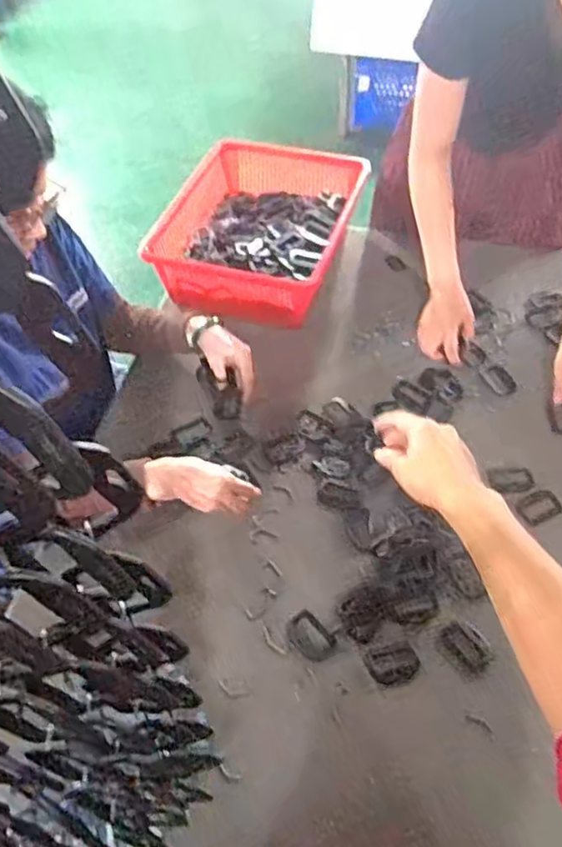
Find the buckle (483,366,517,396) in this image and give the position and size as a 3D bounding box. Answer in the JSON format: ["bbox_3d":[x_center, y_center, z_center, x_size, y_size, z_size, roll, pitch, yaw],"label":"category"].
[{"bbox_3d":[0.349,-0.069,1.070,0.041,0.008,0.059,-17,53,-8],"label":"buckle"}]

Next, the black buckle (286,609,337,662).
[{"bbox_3d":[0.035,0.261,0.821,0.043,0.007,0.062,-37,58,-22],"label":"black buckle"}]

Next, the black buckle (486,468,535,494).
[{"bbox_3d":[0.333,0.082,0.968,0.061,0.016,0.041,0,52,5],"label":"black buckle"}]

